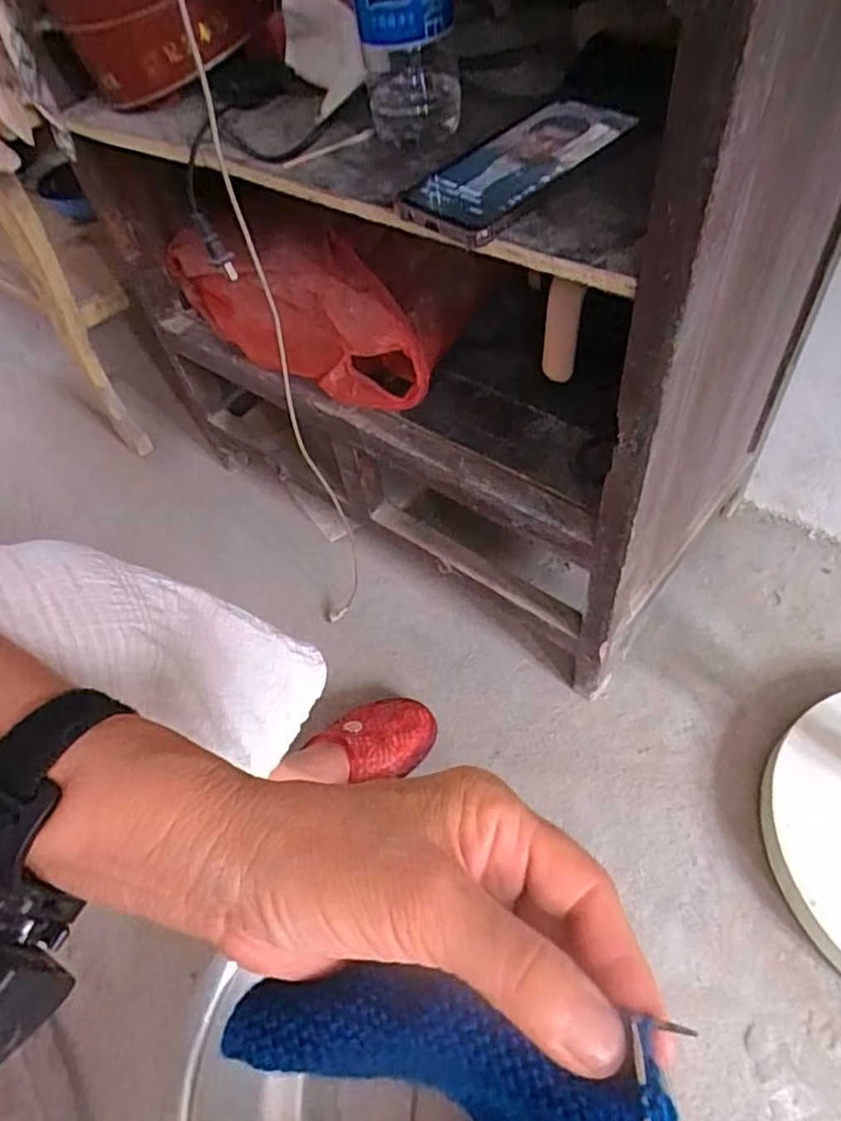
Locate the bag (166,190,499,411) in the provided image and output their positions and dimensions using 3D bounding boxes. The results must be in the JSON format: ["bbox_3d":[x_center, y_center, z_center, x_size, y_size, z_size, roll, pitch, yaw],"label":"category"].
[{"bbox_3d":[-0.136,-0.268,0.645,0.376,0.158,0.110,20,57,30],"label":"bag"}]

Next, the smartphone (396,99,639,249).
[{"bbox_3d":[0.058,-0.246,0.408,0.151,0.010,0.073,-42,60,-18],"label":"smartphone"}]

